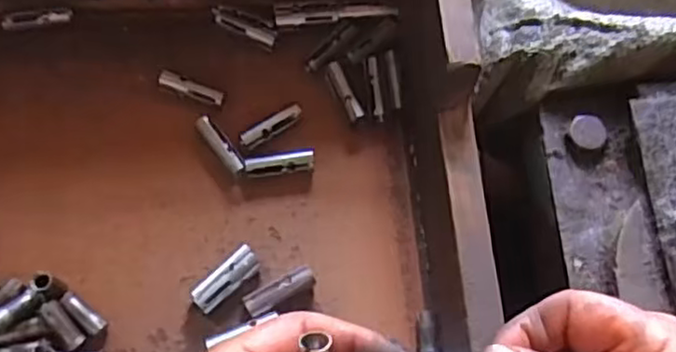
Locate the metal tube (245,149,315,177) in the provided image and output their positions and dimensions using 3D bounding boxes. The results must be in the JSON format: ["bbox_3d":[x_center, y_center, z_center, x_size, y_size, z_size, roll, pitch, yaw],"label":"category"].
[{"bbox_3d":[-0.031,-0.008,0.365,0.036,0.011,0.011,-8,71,-5],"label":"metal tube"}]

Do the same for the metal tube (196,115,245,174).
[{"bbox_3d":[-0.062,-0.016,0.365,0.009,0.009,0.037,-34,75,-13],"label":"metal tube"}]

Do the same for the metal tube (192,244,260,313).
[{"bbox_3d":[-0.055,0.052,0.342,0.013,0.011,0.037,44,74,12],"label":"metal tube"}]

